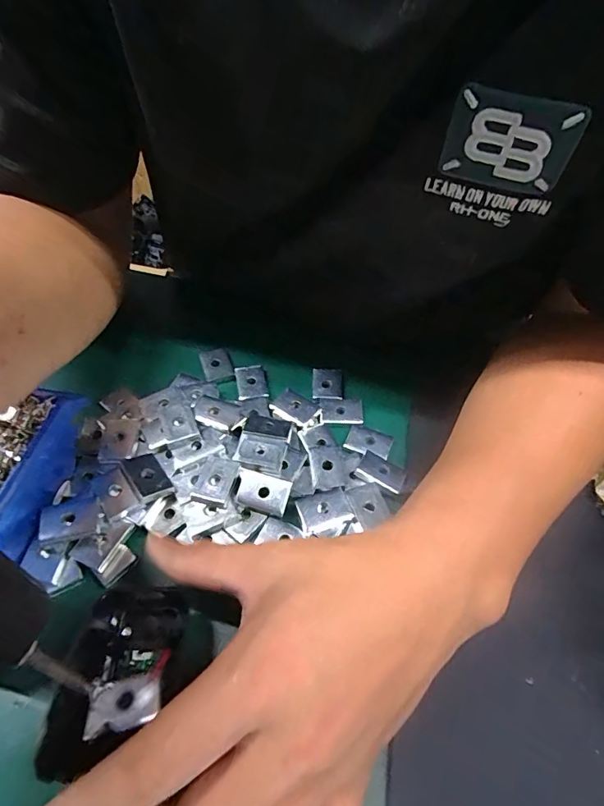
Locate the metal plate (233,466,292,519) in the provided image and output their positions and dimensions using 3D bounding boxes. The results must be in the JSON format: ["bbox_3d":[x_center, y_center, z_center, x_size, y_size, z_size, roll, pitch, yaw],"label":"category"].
[{"bbox_3d":[-0.022,0.049,0.254,0.031,0.009,0.018,14,52,10],"label":"metal plate"}]

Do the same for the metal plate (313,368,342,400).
[{"bbox_3d":[0.017,-0.014,0.314,0.019,0.004,0.025,2,51,1],"label":"metal plate"}]

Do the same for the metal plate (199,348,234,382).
[{"bbox_3d":[-0.061,-0.028,0.323,0.019,0.004,0.026,-17,53,-14],"label":"metal plate"}]

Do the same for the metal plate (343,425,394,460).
[{"bbox_3d":[0.042,0.024,0.284,0.027,0.004,0.019,20,53,15],"label":"metal plate"}]

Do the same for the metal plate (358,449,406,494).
[{"bbox_3d":[0.047,0.040,0.267,0.027,0.004,0.018,30,45,10],"label":"metal plate"}]

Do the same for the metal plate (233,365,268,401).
[{"bbox_3d":[-0.035,-0.016,0.312,0.020,0.004,0.030,-9,51,-8],"label":"metal plate"}]

